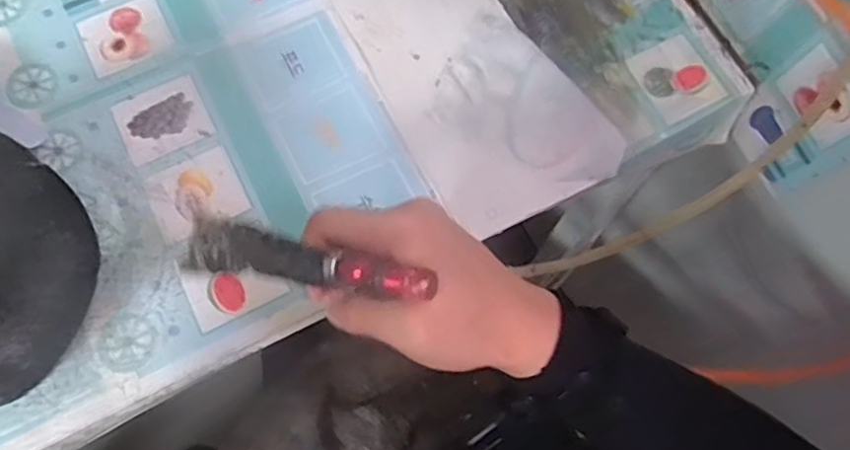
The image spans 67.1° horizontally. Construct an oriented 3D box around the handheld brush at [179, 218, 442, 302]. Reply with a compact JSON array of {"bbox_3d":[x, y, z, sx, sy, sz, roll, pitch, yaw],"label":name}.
[{"bbox_3d":[-0.056,0.018,0.304,0.117,0.015,0.023,11,71,7],"label":"handheld brush"}]

